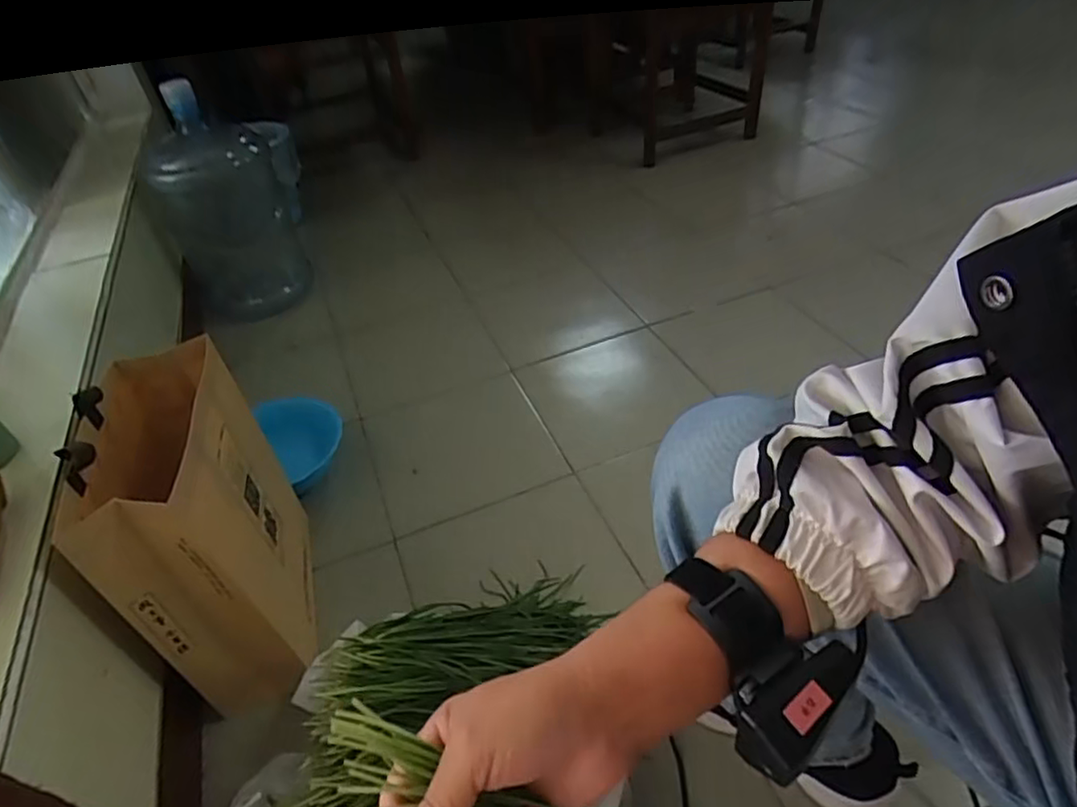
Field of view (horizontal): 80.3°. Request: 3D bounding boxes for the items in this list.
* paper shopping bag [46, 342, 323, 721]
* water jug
[{"bbox_3d":[-0.399,0.144,0.775,0.178,0.321,0.302,-20,41,-20],"label":"paper shopping bag"},{"bbox_3d":[-0.705,-0.481,1.503,0.245,0.471,0.268,-5,41,2],"label":"water jug"}]

